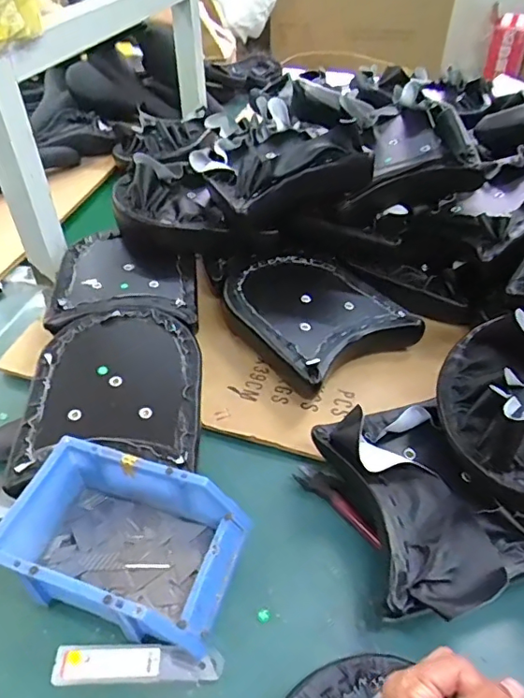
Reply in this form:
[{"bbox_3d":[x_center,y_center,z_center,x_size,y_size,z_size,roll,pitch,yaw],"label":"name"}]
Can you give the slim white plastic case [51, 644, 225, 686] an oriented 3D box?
[{"bbox_3d":[-0.095,0.243,0.408,0.126,0.014,0.026,-1,44,-2],"label":"slim white plastic case"}]

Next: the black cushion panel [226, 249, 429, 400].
[{"bbox_3d":[0.061,-0.051,0.667,0.195,0.051,0.233,-26,50,-25],"label":"black cushion panel"}]

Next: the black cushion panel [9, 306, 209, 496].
[{"bbox_3d":[-0.151,0.036,0.547,0.173,0.023,0.202,-3,44,-4],"label":"black cushion panel"}]

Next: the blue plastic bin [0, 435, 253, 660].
[{"bbox_3d":[-0.111,0.161,0.448,0.179,0.077,0.126,14,46,14],"label":"blue plastic bin"}]

